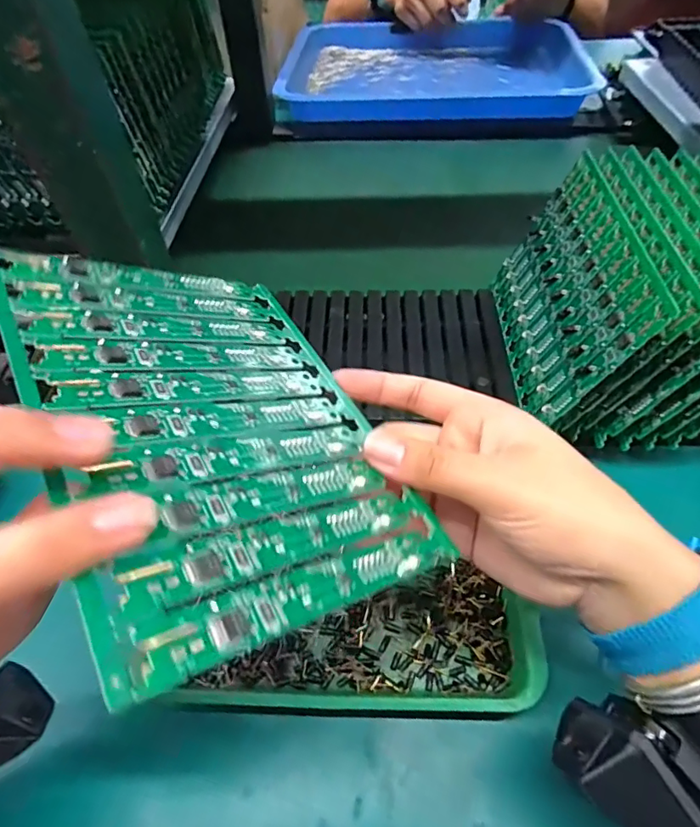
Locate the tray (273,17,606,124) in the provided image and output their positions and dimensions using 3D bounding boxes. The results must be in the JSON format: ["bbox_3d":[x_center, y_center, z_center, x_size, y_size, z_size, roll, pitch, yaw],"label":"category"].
[{"bbox_3d":[0.120,-0.532,0.771,0.435,0.047,0.334,0,53,4],"label":"tray"}]

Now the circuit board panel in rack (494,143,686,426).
[{"bbox_3d":[0.138,-0.079,0.330,0.004,0.115,0.161,13,49,-15],"label":"circuit board panel in rack"}]

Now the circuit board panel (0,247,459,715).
[{"bbox_3d":[-0.045,-0.003,0.178,0.116,0.004,0.161,-4,48,-43],"label":"circuit board panel"}]

